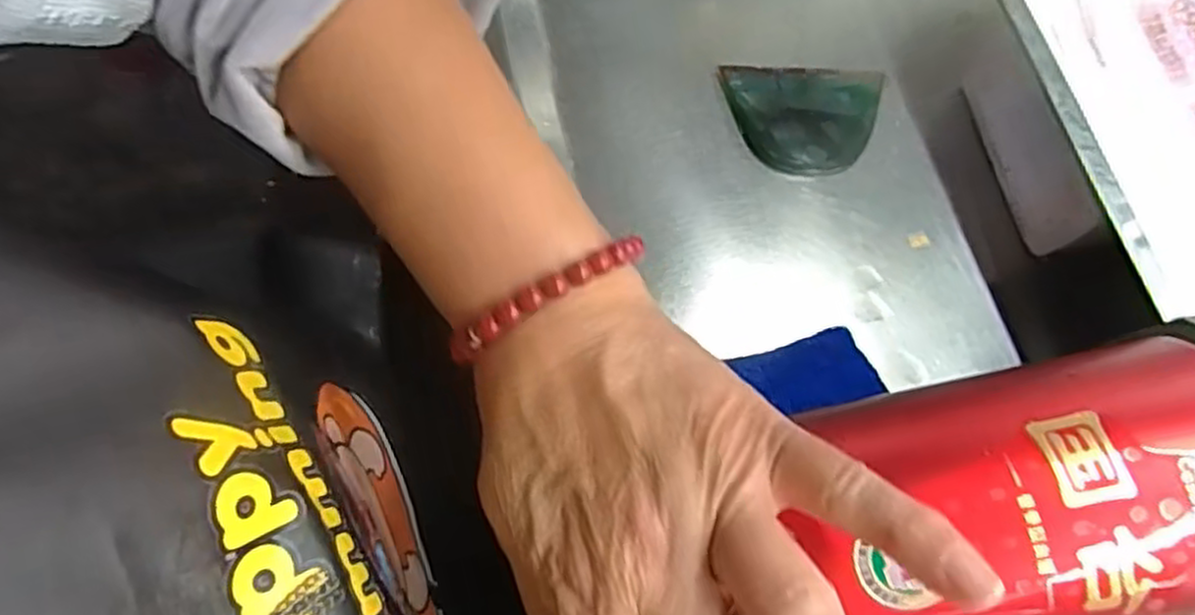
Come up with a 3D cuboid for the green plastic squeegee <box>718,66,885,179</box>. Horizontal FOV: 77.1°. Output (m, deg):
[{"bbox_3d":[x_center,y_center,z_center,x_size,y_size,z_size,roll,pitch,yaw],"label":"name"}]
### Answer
[{"bbox_3d":[0.106,-0.096,0.377,0.079,0.008,0.061,-2,75,0],"label":"green plastic squeegee"}]

